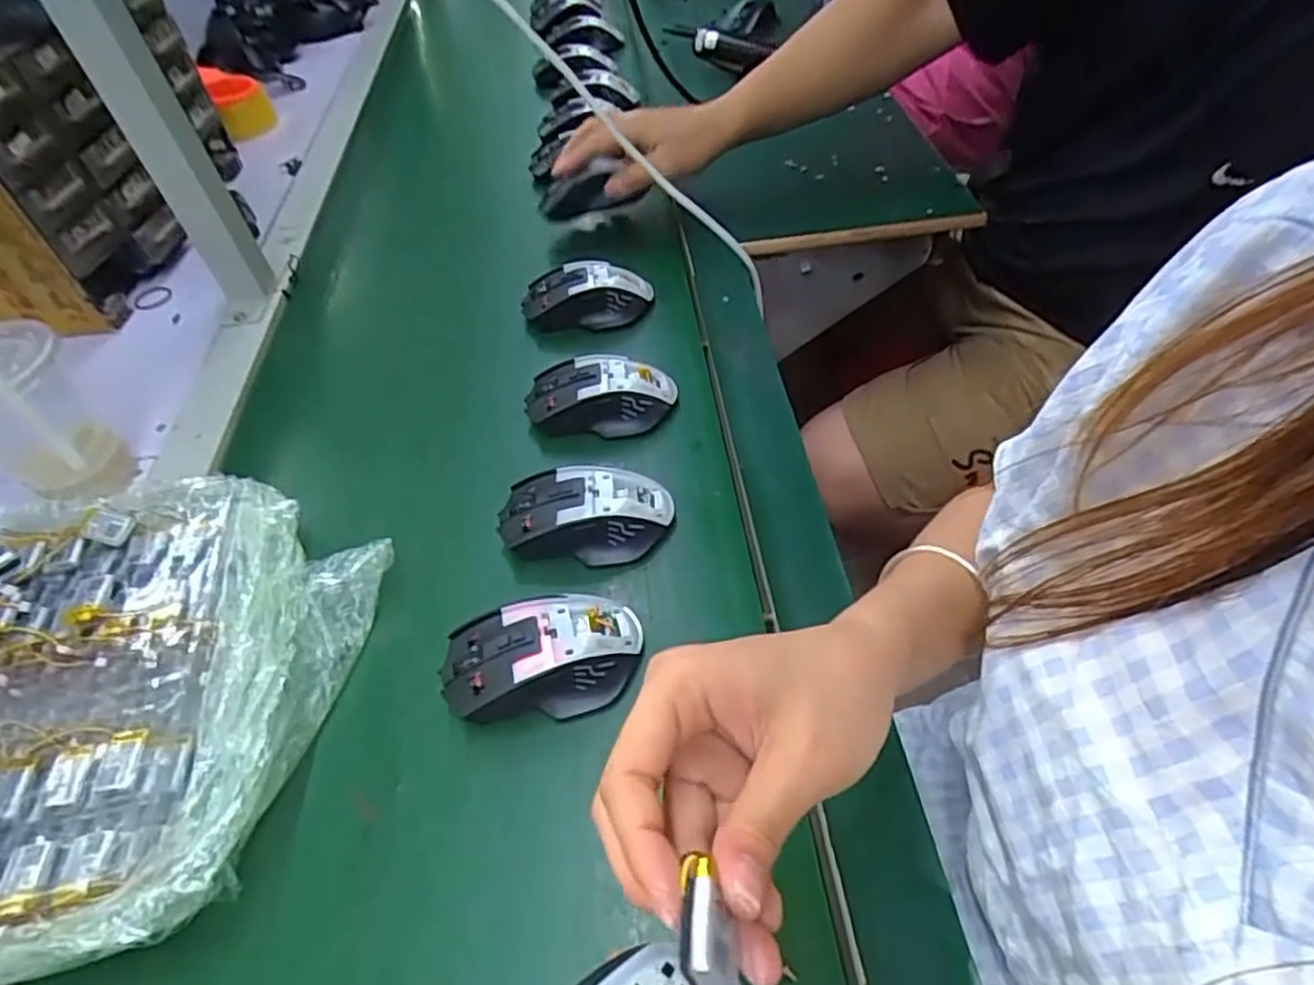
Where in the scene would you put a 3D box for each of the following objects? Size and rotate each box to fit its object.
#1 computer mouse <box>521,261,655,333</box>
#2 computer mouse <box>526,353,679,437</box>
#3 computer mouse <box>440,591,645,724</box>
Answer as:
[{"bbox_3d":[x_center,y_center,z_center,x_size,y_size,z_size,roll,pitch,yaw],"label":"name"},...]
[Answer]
[{"bbox_3d":[-0.062,-0.171,0.645,0.115,0.047,0.055,-3,53,3],"label":"computer mouse"},{"bbox_3d":[-0.044,-0.075,0.563,0.112,0.039,0.064,-8,53,-1],"label":"computer mouse"},{"bbox_3d":[-0.066,0.093,0.419,0.112,0.035,0.065,-12,53,-4],"label":"computer mouse"}]

